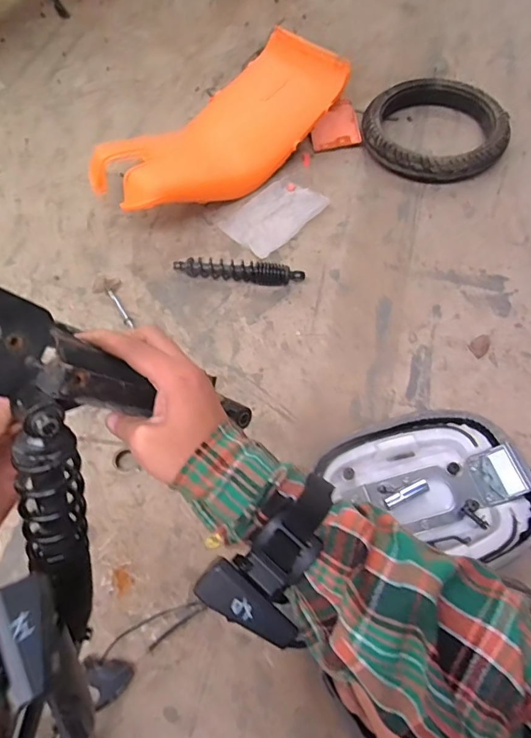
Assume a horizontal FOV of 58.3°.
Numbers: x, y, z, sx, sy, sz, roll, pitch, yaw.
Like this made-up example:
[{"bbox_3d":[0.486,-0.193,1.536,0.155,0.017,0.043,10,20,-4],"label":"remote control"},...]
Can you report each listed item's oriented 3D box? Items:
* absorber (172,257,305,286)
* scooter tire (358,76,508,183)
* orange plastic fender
[{"bbox_3d":[-0.060,-0.228,1.084,0.298,0.044,0.055,8,62,5],"label":"absorber"},{"bbox_3d":[0.441,-0.631,1.267,0.350,0.092,0.328,-1,61,1],"label":"scooter tire"},{"bbox_3d":[-0.104,-0.600,1.222,0.265,0.180,0.675,41,70,20],"label":"orange plastic fender"}]

